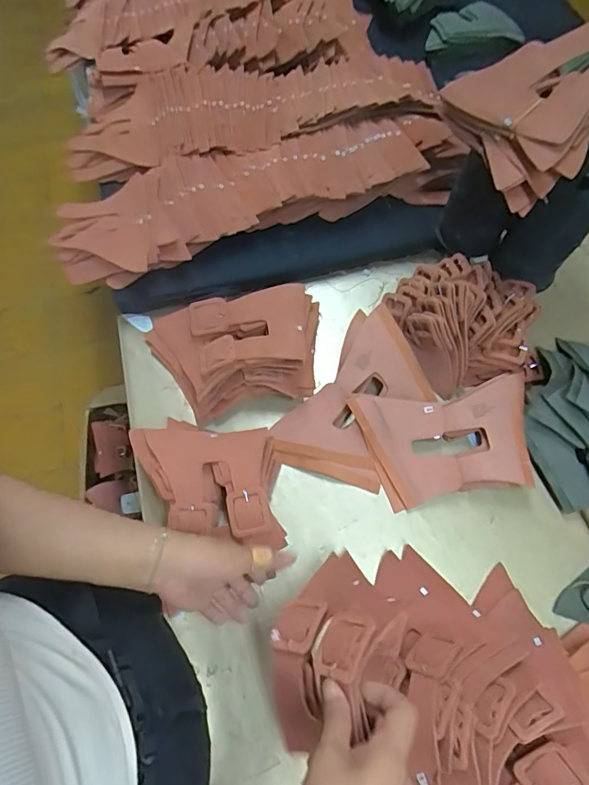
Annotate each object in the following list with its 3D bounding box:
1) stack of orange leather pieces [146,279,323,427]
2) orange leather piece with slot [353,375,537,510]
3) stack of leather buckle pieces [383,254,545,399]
[{"bbox_3d":[-0.078,-0.061,0.659,0.239,0.079,0.161,-10,65,-4],"label":"stack of orange leather pieces"},{"bbox_3d":[0.195,0.059,0.612,0.222,0.041,0.139,-10,65,-3],"label":"orange leather piece with slot"},{"bbox_3d":[0.233,-0.102,0.667,0.189,0.098,0.176,-6,65,-2],"label":"stack of leather buckle pieces"}]

